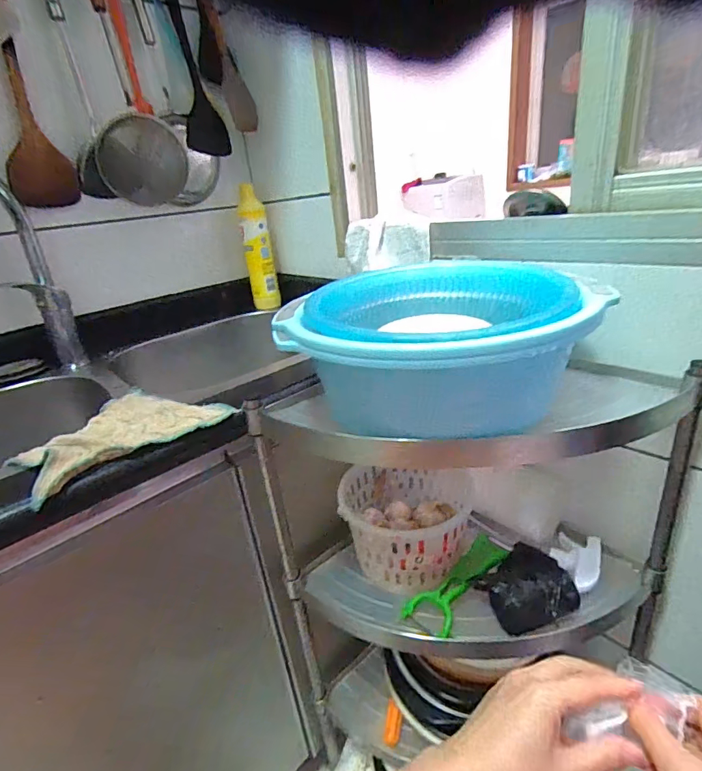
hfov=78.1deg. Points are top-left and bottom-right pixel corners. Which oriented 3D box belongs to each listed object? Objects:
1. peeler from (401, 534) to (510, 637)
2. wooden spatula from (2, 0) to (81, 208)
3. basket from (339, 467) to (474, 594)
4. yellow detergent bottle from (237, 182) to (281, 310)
[{"bbox_3d":[0.139,0.246,0.551,0.159,0.024,0.059,-27,30,-38],"label":"peeler"},{"bbox_3d":[-0.498,-0.449,0.627,0.028,0.354,0.092,14,31,38],"label":"wooden spatula"},{"bbox_3d":[0.075,0.182,0.596,0.164,0.103,0.168,0,25,16],"label":"basket"},{"bbox_3d":[-0.191,-0.277,0.899,0.060,0.231,0.049,-11,24,-9],"label":"yellow detergent bottle"}]

